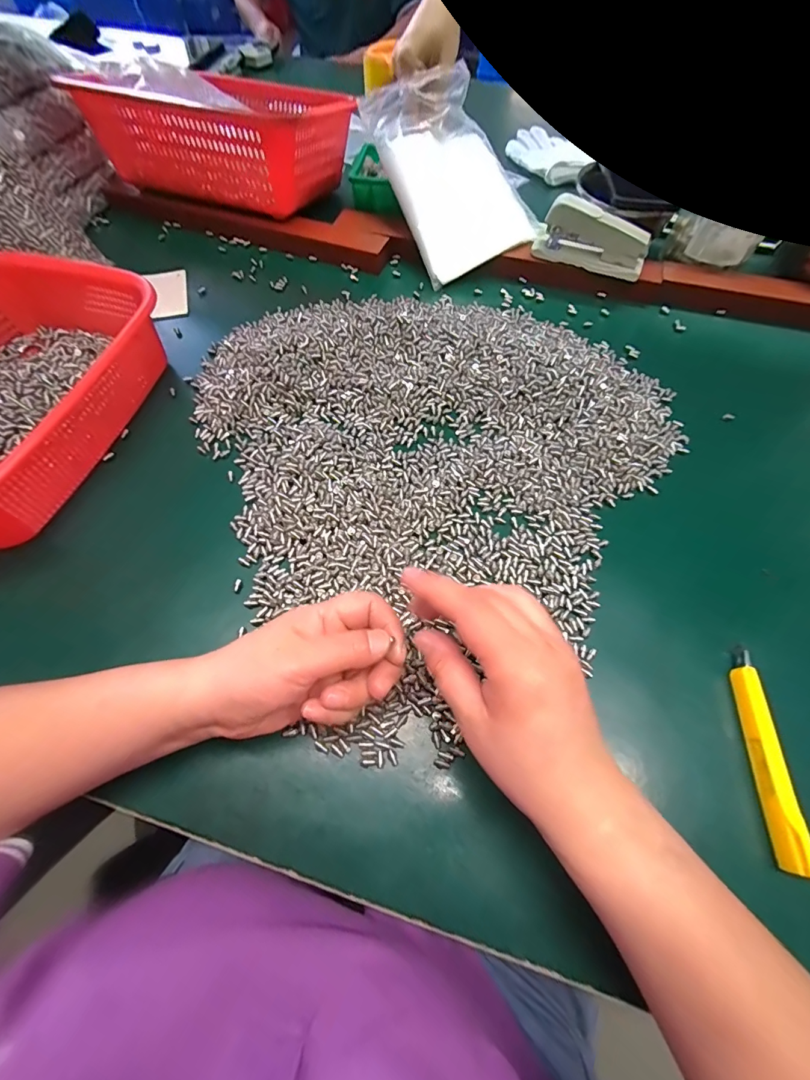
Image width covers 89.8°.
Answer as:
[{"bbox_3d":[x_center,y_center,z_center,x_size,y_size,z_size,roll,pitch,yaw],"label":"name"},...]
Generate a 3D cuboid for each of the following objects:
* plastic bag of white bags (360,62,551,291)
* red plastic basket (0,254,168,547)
[{"bbox_3d":[0.059,-0.428,0.478,0.144,0.029,0.205,-27,99,-6],"label":"plastic bag of white bags"},{"bbox_3d":[-0.347,-0.133,0.355,0.211,0.072,0.279,16,64,7],"label":"red plastic basket"}]

